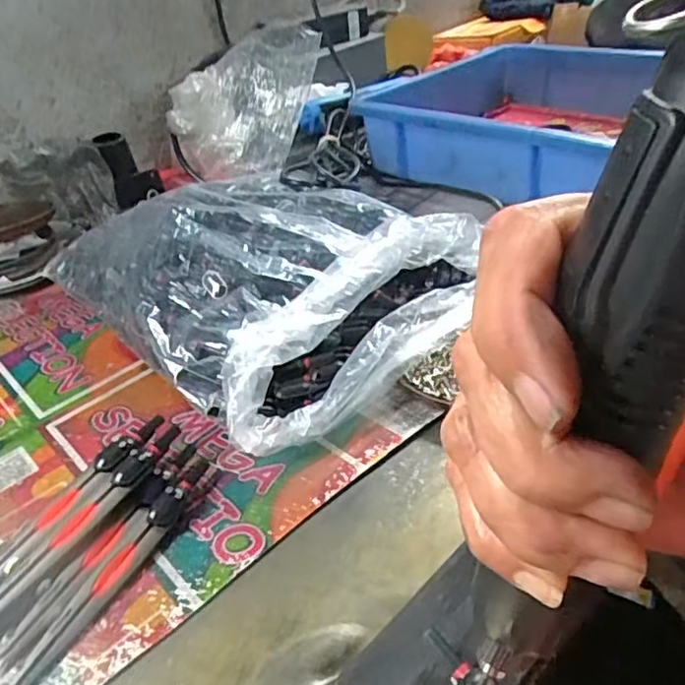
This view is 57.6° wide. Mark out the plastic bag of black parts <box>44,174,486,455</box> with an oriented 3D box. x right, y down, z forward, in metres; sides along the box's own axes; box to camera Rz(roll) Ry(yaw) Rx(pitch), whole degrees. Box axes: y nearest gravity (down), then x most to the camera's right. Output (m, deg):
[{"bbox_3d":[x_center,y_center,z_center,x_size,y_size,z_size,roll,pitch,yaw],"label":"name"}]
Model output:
[{"bbox_3d":[-0.053,-0.056,0.459,0.228,0.071,0.289,-31,41,-30],"label":"plastic bag of black parts"}]

